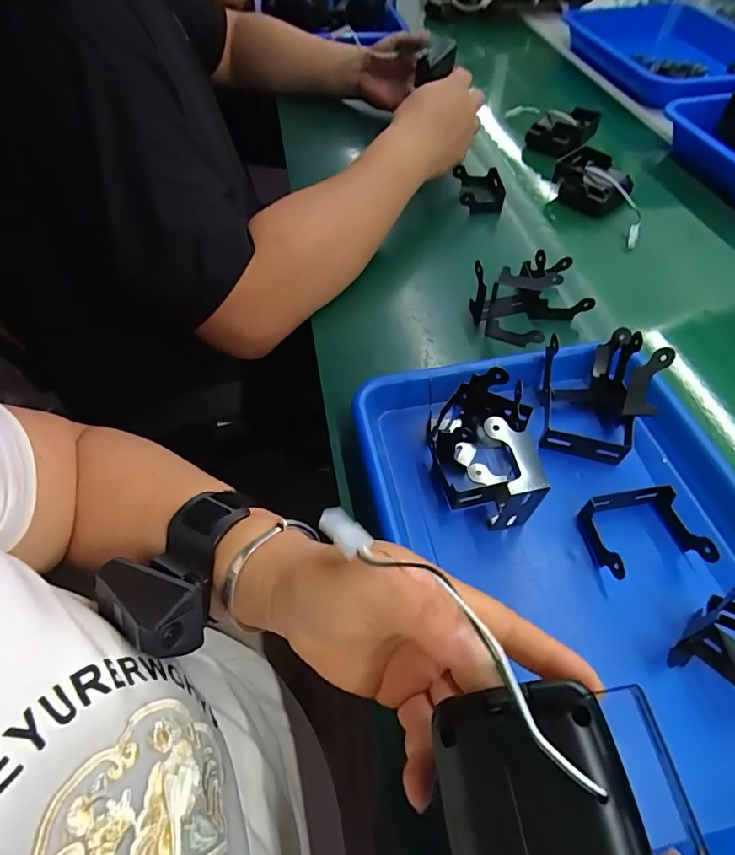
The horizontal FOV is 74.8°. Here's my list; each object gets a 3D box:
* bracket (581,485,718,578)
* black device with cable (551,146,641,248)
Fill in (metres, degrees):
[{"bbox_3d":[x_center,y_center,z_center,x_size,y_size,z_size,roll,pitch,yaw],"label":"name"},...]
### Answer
[{"bbox_3d":[0.182,0.071,0.320,0.067,0.025,0.053,-7,53,-4],"label":"bracket"},{"bbox_3d":[0.287,-0.275,0.575,0.075,0.048,0.139,-29,58,-19],"label":"black device with cable"}]

